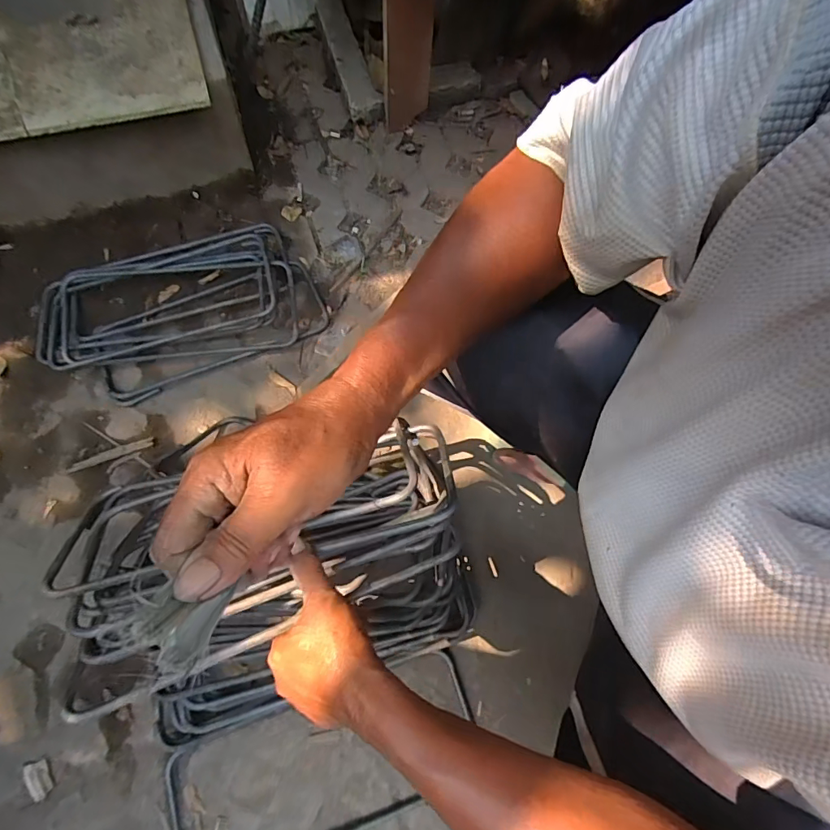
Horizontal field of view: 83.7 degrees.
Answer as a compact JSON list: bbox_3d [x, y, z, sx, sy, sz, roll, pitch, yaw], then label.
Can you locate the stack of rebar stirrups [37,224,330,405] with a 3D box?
[{"bbox_3d":[-0.362,-0.173,0.709,0.400,0.056,0.236,-23,70,-12],"label":"stack of rebar stirrups"}]

